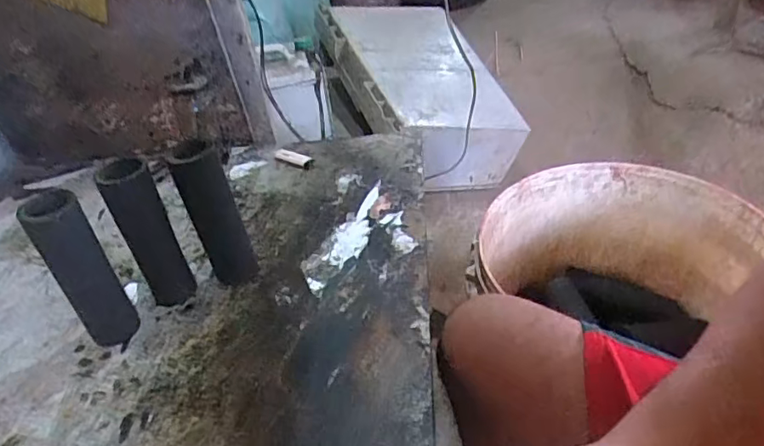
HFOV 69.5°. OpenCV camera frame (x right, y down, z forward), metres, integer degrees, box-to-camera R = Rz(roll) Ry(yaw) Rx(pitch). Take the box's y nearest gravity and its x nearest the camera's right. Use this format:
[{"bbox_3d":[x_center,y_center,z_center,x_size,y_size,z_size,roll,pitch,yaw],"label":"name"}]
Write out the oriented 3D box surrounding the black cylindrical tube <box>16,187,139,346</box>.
[{"bbox_3d":[-0.310,0.051,0.571,0.055,0.183,0.043,-31,41,-26],"label":"black cylindrical tube"}]

